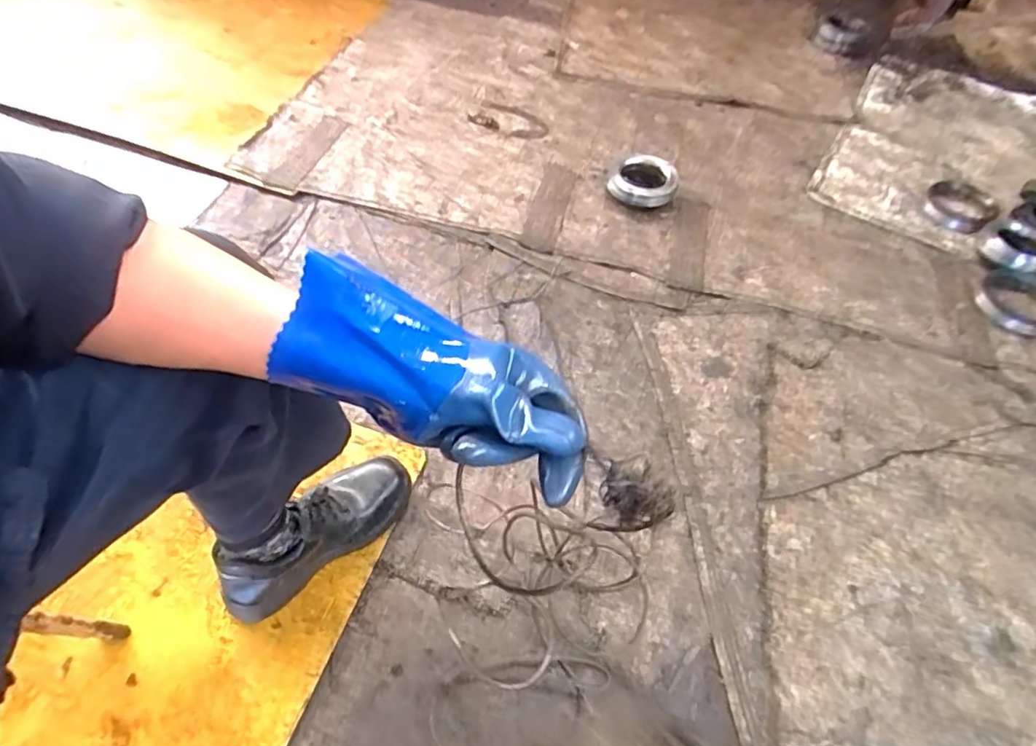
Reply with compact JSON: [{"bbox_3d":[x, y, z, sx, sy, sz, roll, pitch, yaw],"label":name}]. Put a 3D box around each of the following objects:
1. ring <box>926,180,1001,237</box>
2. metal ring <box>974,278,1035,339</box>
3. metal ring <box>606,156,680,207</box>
[{"bbox_3d":[1.039,-0.394,1.338,0.149,0.040,0.149,1,54,-2],"label":"ring"},{"bbox_3d":[1.014,-0.136,1.148,0.141,0.025,0.145,1,54,-2],"label":"metal ring"},{"bbox_3d":[0.290,-0.443,1.296,0.150,0.067,0.150,1,54,-2],"label":"metal ring"}]

